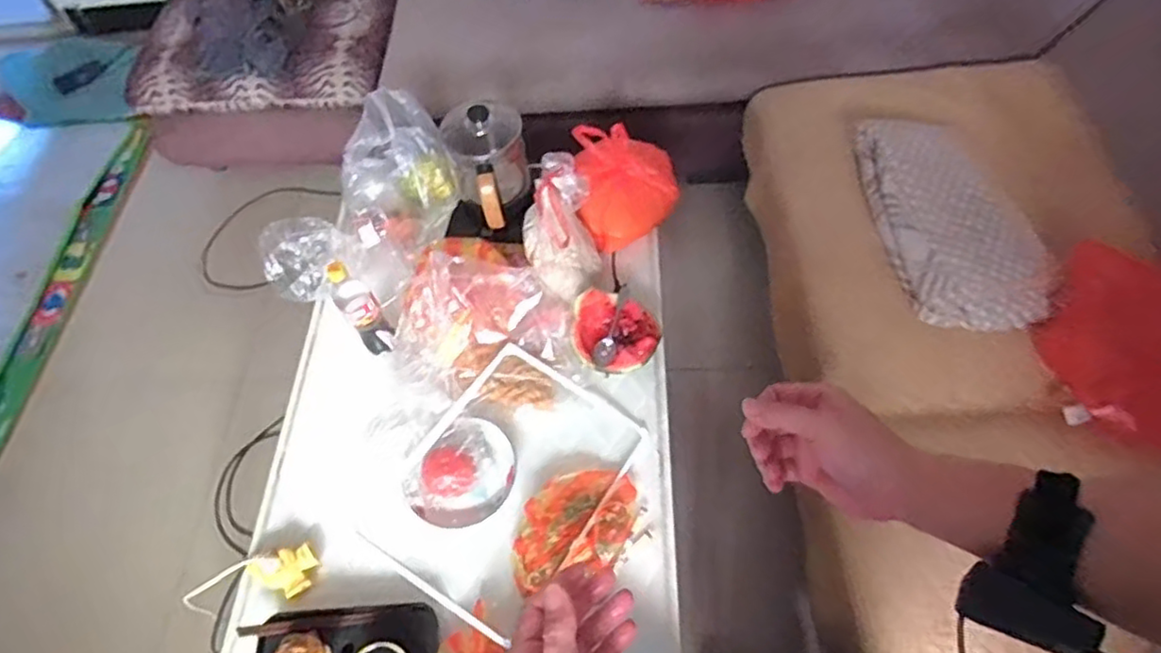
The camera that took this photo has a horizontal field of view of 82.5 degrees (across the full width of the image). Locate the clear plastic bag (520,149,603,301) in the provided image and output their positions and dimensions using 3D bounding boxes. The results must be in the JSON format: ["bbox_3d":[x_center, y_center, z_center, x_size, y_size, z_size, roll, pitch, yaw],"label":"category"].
[{"bbox_3d":[-0.038,-0.174,1.146,0.134,0.225,0.173,-7,60,-2],"label":"clear plastic bag"}]

